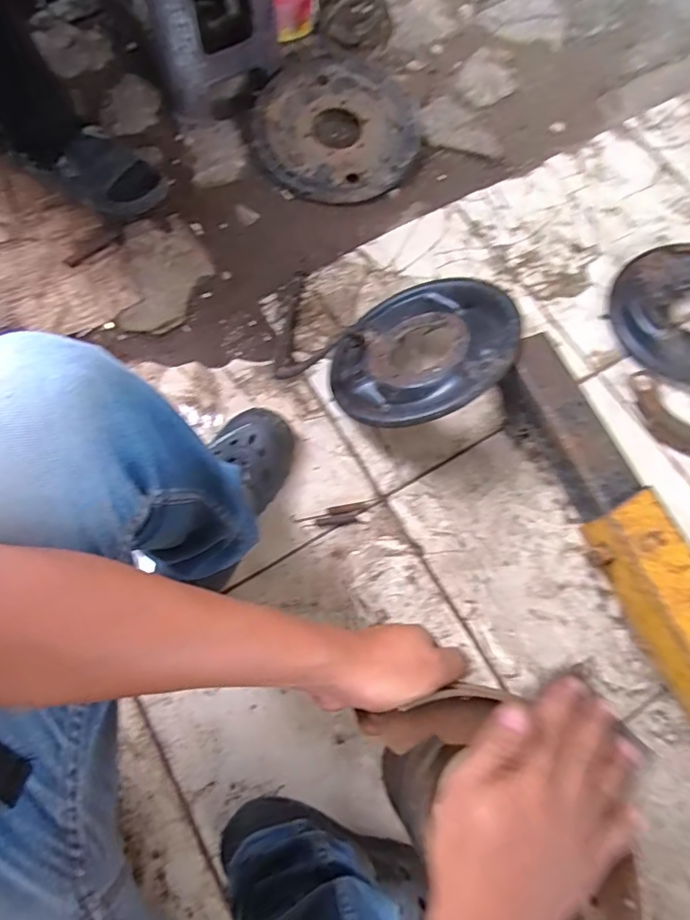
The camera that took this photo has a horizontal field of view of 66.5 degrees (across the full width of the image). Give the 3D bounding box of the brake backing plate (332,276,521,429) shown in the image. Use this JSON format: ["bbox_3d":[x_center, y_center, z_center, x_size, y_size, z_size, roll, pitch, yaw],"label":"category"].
[{"bbox_3d":[0.105,-0.151,0.732,0.253,0.028,0.260,-16,50,20],"label":"brake backing plate"}]

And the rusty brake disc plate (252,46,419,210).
[{"bbox_3d":[-0.016,-0.618,0.981,0.305,0.048,0.321,-7,71,-2],"label":"rusty brake disc plate"}]

